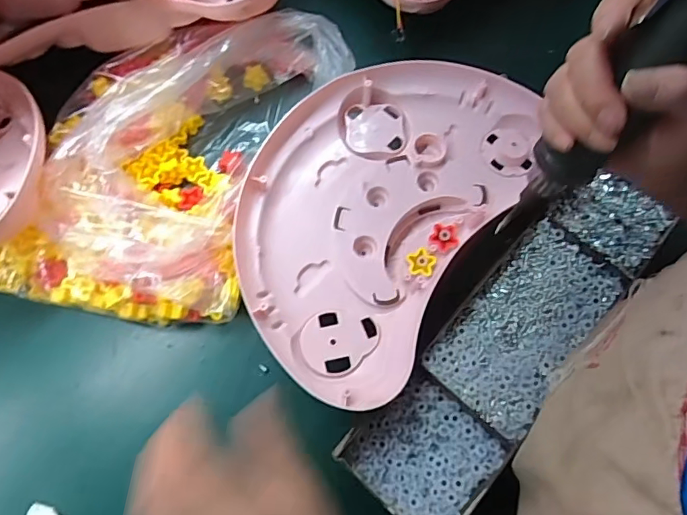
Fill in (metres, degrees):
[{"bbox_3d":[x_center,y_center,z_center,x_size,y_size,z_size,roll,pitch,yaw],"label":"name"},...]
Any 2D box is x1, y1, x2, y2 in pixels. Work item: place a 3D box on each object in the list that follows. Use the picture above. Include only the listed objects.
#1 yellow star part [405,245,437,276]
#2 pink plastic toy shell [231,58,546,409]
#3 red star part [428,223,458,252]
[{"bbox_3d":[0.070,0.003,0.463,0.026,0.010,0.028,21,70,5],"label":"yellow star part"},{"bbox_3d":[0.033,-0.049,0.455,0.223,0.038,0.335,33,71,9],"label":"pink plastic toy shell"},{"bbox_3d":[0.094,-0.019,0.470,0.025,0.012,0.029,33,71,9],"label":"red star part"}]

